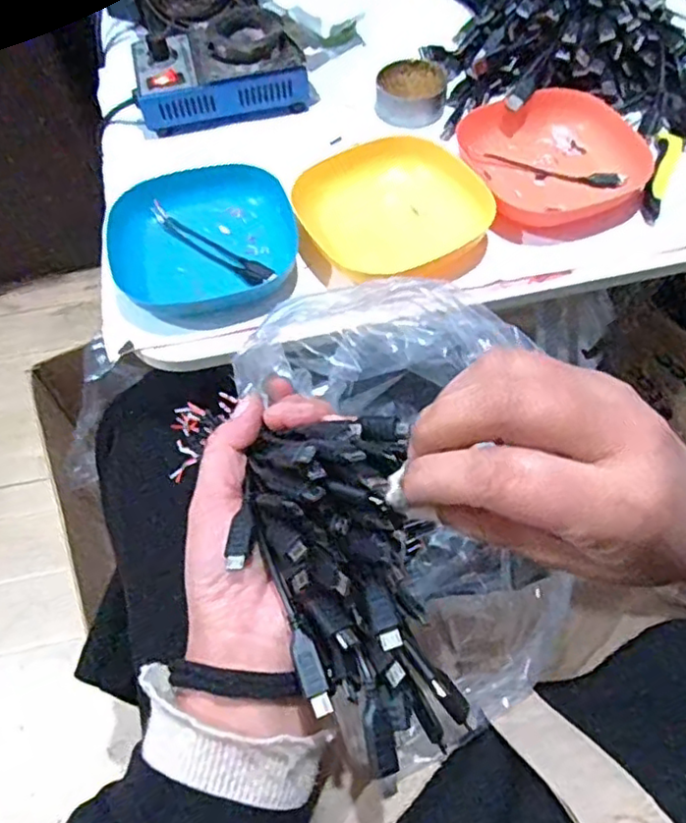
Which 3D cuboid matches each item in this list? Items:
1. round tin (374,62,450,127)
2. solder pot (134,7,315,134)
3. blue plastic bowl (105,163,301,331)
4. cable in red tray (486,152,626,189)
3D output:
[{"bbox_3d":[0.062,-0.287,0.590,0.062,0.027,0.058,-1,60,2],"label":"round tin"},{"bbox_3d":[-0.110,-0.312,0.595,0.153,0.059,0.091,-12,60,-5],"label":"solder pot"},{"bbox_3d":[-0.106,-0.133,0.501,0.134,0.039,0.136,-14,60,-6],"label":"blue plastic bowl"},{"bbox_3d":[0.174,-0.199,0.538,0.112,0.010,0.015,14,62,10],"label":"cable in red tray"}]

